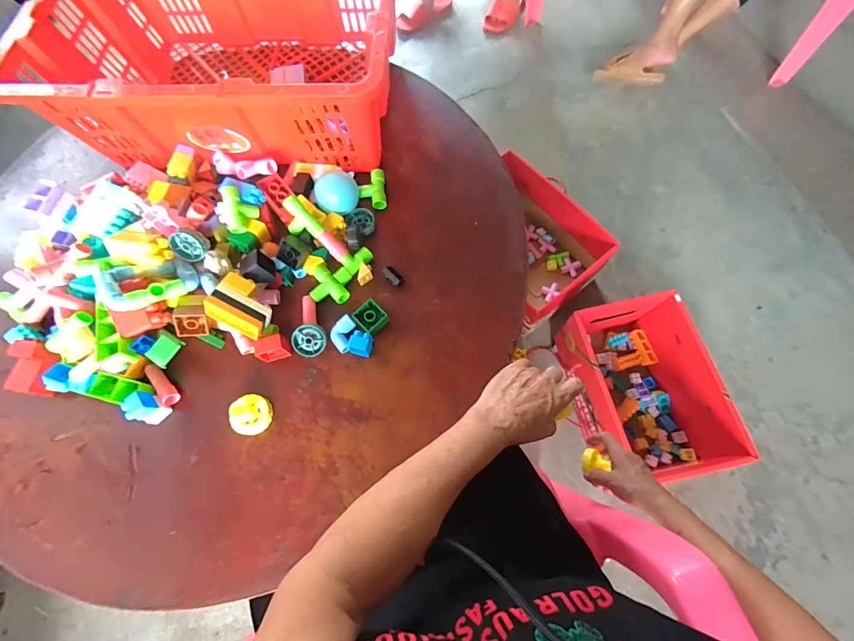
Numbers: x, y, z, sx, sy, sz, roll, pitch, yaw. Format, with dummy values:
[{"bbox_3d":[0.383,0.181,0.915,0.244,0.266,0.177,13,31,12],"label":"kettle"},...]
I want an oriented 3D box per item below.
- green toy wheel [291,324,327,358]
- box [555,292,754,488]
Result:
[{"bbox_3d":[-0.142,0.024,0.464,0.039,0.006,0.039,-2,100,-9],"label":"green toy wheel"},{"bbox_3d":[0.476,0.155,0.878,0.241,0.201,0.389,-12,70,-1],"label":"box"}]

